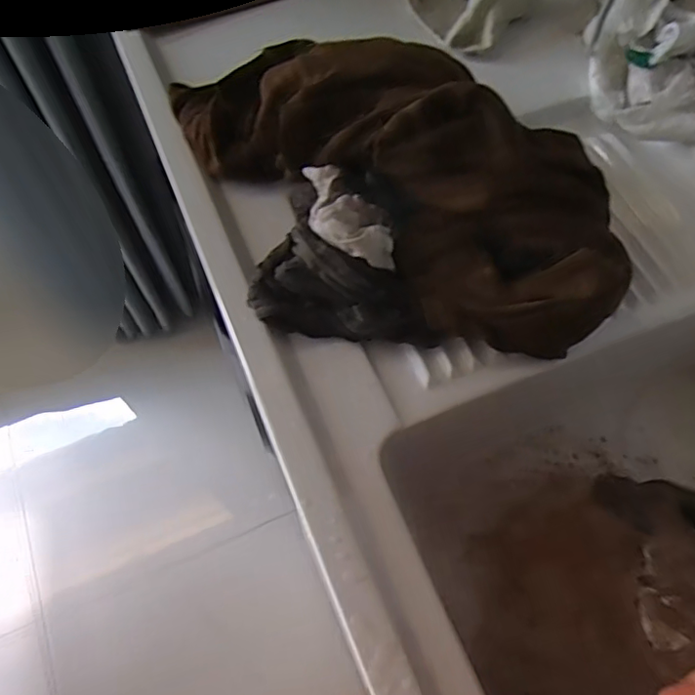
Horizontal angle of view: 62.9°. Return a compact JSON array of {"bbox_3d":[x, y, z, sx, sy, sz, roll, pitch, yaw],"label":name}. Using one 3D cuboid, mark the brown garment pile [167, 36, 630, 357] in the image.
[{"bbox_3d":[0.032,-0.134,0.410,0.247,0.104,0.318,-18,66,-12],"label":"brown garment pile"}]

